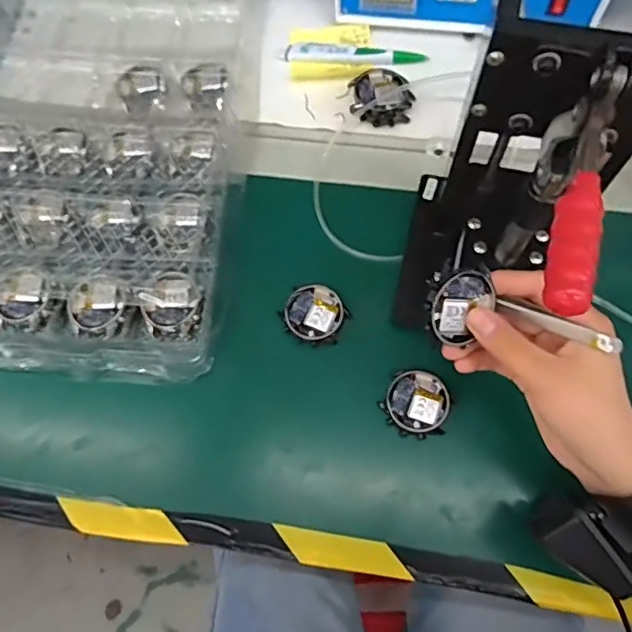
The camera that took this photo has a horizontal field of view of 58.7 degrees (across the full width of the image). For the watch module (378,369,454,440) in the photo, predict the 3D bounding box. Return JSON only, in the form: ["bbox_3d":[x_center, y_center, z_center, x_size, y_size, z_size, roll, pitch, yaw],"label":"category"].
[{"bbox_3d":[0.074,0.064,0.413,0.048,0.005,0.048,27,73,12],"label":"watch module"}]

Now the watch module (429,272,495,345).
[{"bbox_3d":[0.083,-0.006,0.329,0.039,0.006,0.044,23,96,-29],"label":"watch module"}]

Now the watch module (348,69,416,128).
[{"bbox_3d":[0.058,-0.189,0.493,0.053,0.022,0.049,6,69,5],"label":"watch module"}]

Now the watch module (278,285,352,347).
[{"bbox_3d":[-0.001,-0.001,0.444,0.048,0.008,0.045,25,72,11],"label":"watch module"}]

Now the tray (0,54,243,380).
[{"bbox_3d":[-0.222,-0.099,0.462,0.306,0.038,0.282,2,69,4],"label":"tray"}]

